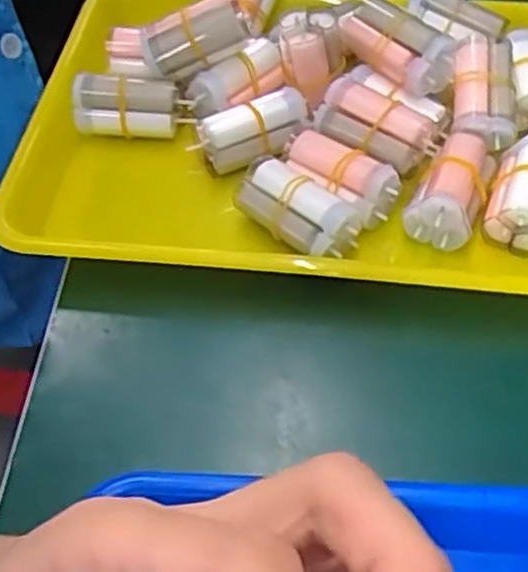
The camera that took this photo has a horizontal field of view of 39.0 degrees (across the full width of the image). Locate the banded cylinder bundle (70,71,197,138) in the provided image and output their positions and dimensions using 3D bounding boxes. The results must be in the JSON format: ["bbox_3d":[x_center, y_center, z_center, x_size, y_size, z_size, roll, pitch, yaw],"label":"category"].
[{"bbox_3d":[-0.081,-0.110,0.460,0.071,0.034,0.020,4,53,4],"label":"banded cylinder bundle"}]

